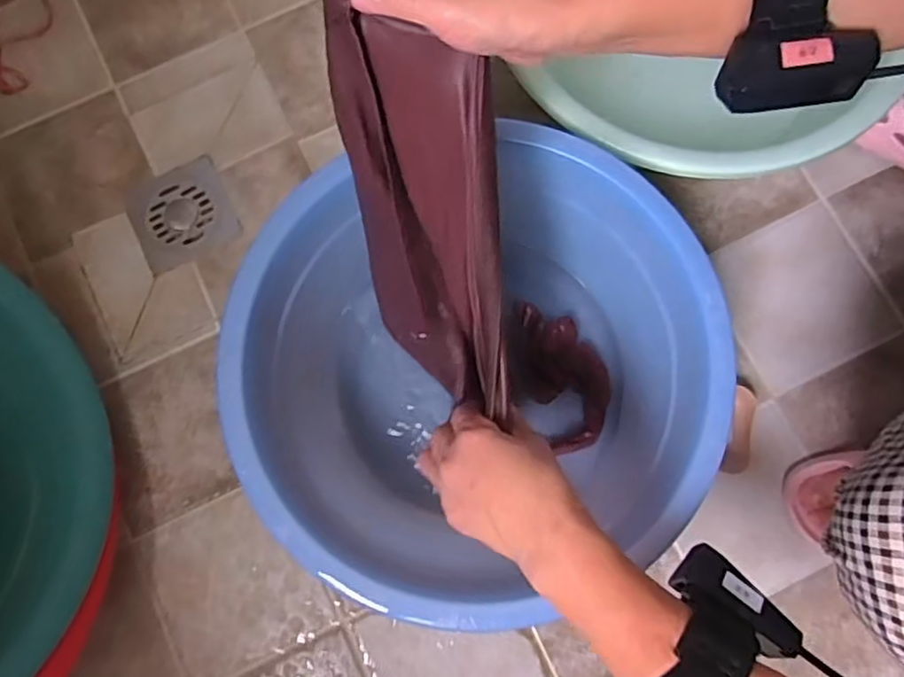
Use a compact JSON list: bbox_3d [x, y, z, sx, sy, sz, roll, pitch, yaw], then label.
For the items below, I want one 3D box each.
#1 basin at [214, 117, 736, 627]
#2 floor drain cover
[{"bbox_3d":[0.018,0.028,0.528,0.354,0.167,0.350,-23,80,-4],"label":"basin"},{"bbox_3d":[-0.280,-0.129,0.648,0.102,0.006,0.099,-25,80,-4],"label":"floor drain cover"}]

